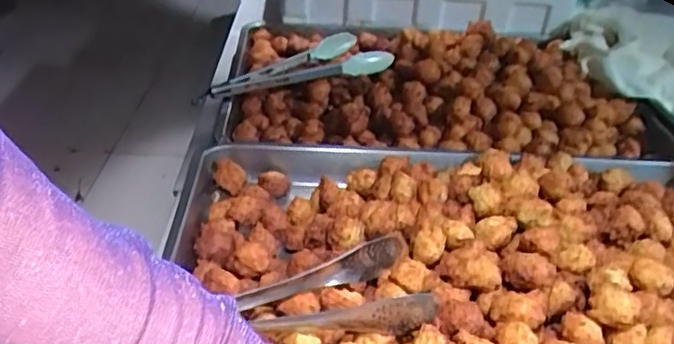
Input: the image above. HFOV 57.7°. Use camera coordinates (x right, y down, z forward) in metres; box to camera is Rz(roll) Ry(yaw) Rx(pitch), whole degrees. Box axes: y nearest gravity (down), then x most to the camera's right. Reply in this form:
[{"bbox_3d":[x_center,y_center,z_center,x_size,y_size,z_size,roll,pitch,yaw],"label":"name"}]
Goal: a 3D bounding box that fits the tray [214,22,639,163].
[{"bbox_3d":[0.145,-0.143,1.009,0.652,0.083,0.387,3,33,-1],"label":"tray"}]

